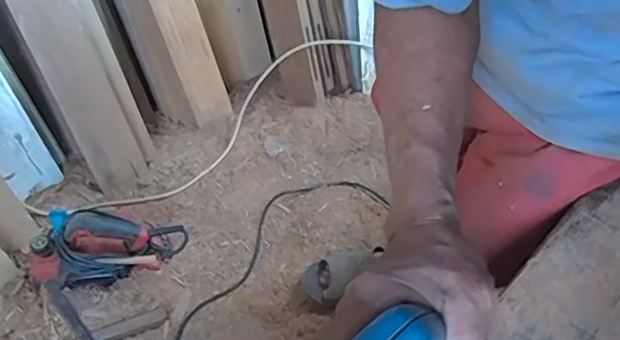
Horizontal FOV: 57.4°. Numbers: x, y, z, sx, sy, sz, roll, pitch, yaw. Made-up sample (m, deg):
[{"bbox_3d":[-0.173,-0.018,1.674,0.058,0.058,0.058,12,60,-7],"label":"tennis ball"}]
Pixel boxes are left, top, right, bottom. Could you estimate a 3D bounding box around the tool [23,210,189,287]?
[{"bbox_3d":[-0.410,0.150,1.134,0.295,0.151,0.109,-11,49,-11],"label":"tool"}]

